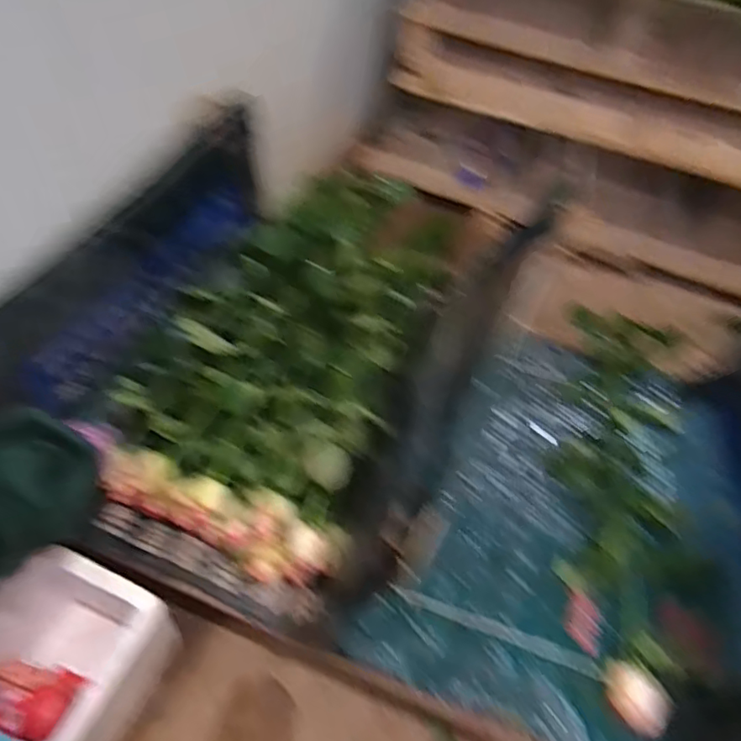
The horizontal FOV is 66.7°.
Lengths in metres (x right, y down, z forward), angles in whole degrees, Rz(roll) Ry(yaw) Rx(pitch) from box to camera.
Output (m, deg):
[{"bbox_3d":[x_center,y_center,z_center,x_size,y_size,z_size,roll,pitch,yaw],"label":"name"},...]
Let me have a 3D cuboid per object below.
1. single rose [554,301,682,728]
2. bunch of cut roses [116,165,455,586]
[{"bbox_3d":[0.350,0.150,0.796,0.159,0.072,0.606,16,50,8],"label":"single rose"},{"bbox_3d":[-0.098,-0.066,0.892,0.330,0.126,0.727,17,50,8],"label":"bunch of cut roses"}]

